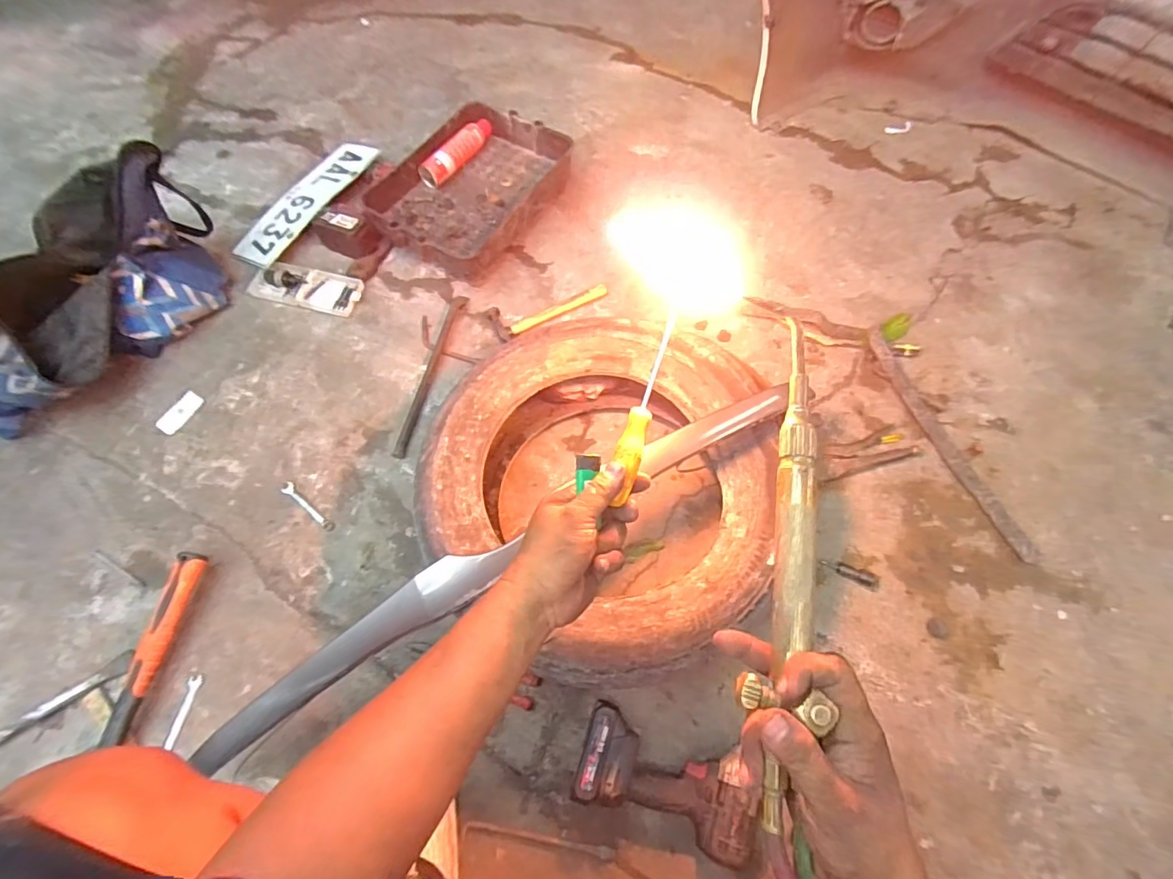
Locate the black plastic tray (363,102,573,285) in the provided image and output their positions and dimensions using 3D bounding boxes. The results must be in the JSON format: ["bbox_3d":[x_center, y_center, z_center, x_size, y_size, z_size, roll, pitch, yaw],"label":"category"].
[{"bbox_3d":[-0.242,-0.528,1.137,0.318,0.105,0.420,30,69,19],"label":"black plastic tray"}]

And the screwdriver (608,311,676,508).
[{"bbox_3d":[0.053,-0.032,0.485,0.022,0.023,0.180,14,72,10],"label":"screwdriver"}]

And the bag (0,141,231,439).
[{"bbox_3d":[-0.925,-0.261,0.947,0.206,0.251,0.514,39,72,19],"label":"bag"}]

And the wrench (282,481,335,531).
[{"bbox_3d":[-0.479,0.114,0.903,0.136,0.004,0.021,33,70,18],"label":"wrench"}]

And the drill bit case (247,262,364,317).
[{"bbox_3d":[-0.587,-0.317,1.098,0.230,0.027,0.089,11,65,8],"label":"drill bit case"}]

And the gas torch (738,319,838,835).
[{"bbox_3d":[0.145,0.091,0.381,0.048,0.033,0.338,7,75,6],"label":"gas torch"}]

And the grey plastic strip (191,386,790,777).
[{"bbox_3d":[-0.092,0.145,0.691,0.885,0.089,0.043,-31,64,-10],"label":"grey plastic strip"}]

